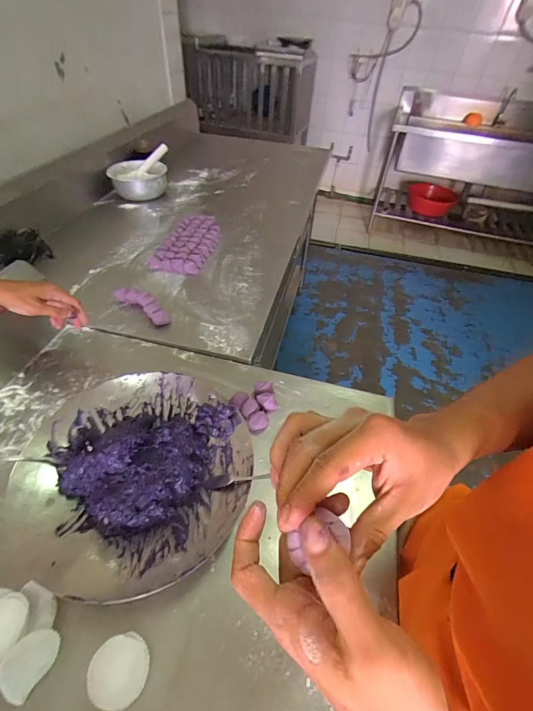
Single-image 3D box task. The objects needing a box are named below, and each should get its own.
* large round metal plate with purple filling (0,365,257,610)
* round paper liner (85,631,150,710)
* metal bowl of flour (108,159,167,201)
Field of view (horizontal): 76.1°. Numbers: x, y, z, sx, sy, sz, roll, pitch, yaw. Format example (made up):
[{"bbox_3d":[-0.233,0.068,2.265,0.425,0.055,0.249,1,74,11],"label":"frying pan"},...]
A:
[{"bbox_3d":[-0.178,0.160,0.483,0.297,0.062,0.300,2,46,-3],"label":"large round metal plate with purple filling"},{"bbox_3d":[-0.156,0.332,0.359,0.059,0.004,0.057,-5,46,-23],"label":"round paper liner"},{"bbox_3d":[-0.429,-0.588,1.144,0.185,0.074,0.181,2,46,-3],"label":"metal bowl of flour"}]

